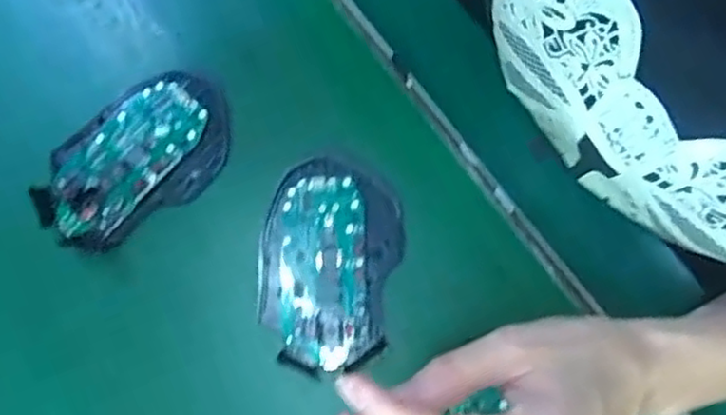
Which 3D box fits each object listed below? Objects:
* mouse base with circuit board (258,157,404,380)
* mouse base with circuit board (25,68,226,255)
[{"bbox_3d":[-0.019,0.029,0.365,0.071,0.018,0.111,8,76,2],"label":"mouse base with circuit board"},{"bbox_3d":[-0.129,-0.029,0.387,0.116,0.019,0.069,-36,79,-9],"label":"mouse base with circuit board"}]

